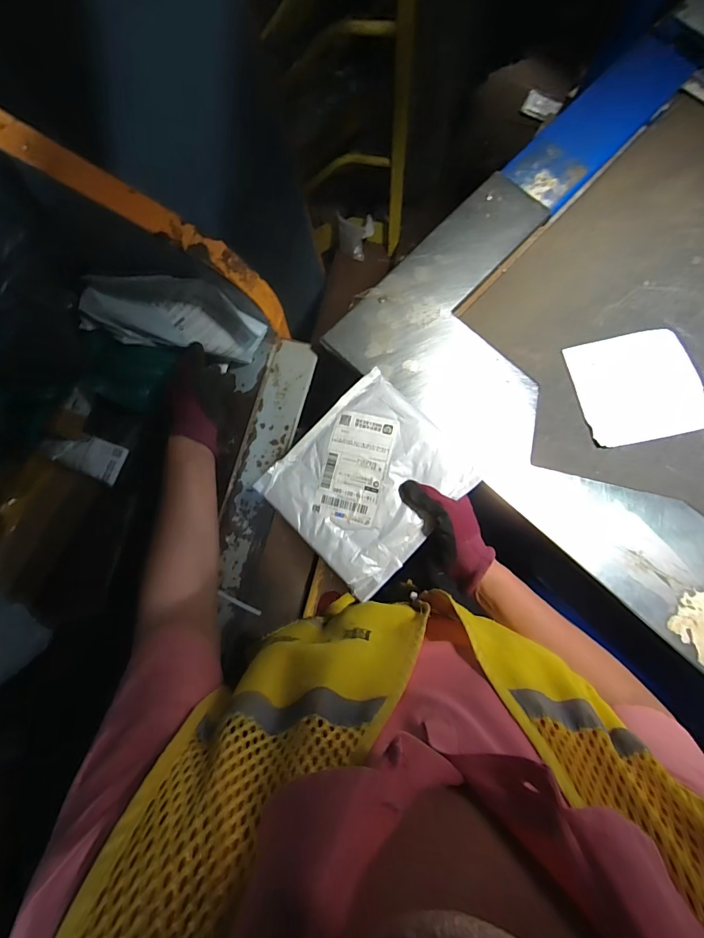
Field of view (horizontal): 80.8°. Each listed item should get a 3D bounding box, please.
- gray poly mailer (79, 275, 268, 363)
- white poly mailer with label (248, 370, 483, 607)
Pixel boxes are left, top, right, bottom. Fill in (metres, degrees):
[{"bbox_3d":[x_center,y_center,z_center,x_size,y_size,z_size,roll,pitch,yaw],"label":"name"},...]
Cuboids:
[{"bbox_3d":[-0.242,-0.207,0.556,0.240,0.100,0.069,9,78,-5],"label":"gray poly mailer"},{"bbox_3d":[0.018,0.012,0.479,0.182,0.029,0.198,44,82,9],"label":"white poly mailer with label"}]

